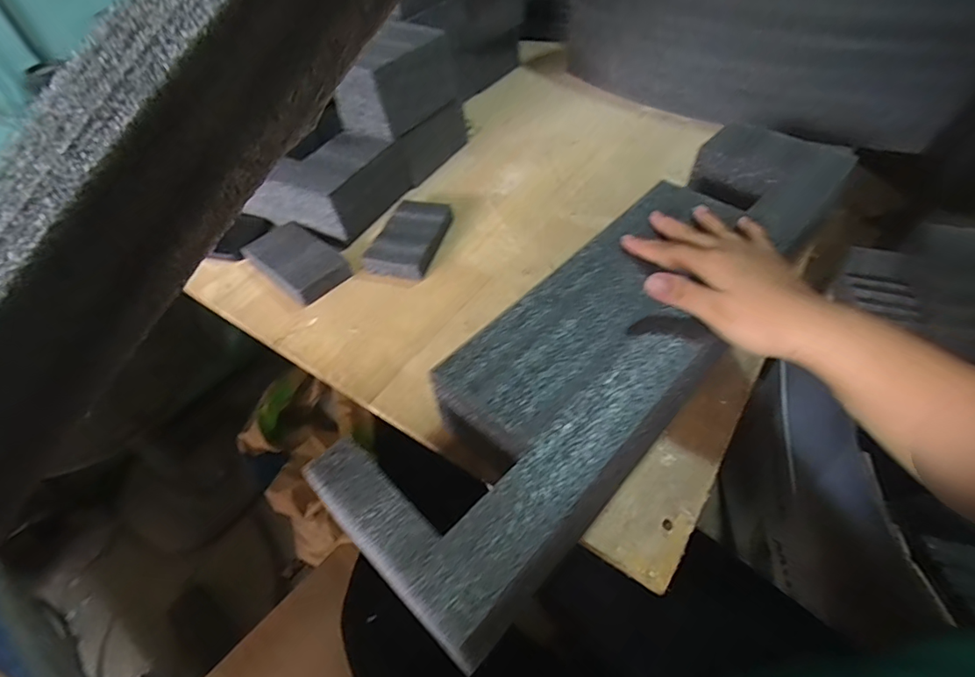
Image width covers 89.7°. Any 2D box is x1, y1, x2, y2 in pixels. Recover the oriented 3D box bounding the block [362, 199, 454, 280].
[{"bbox_3d":[-0.091,-0.127,0.607,0.077,0.028,0.131,13,52,15],"label":"block"}]

